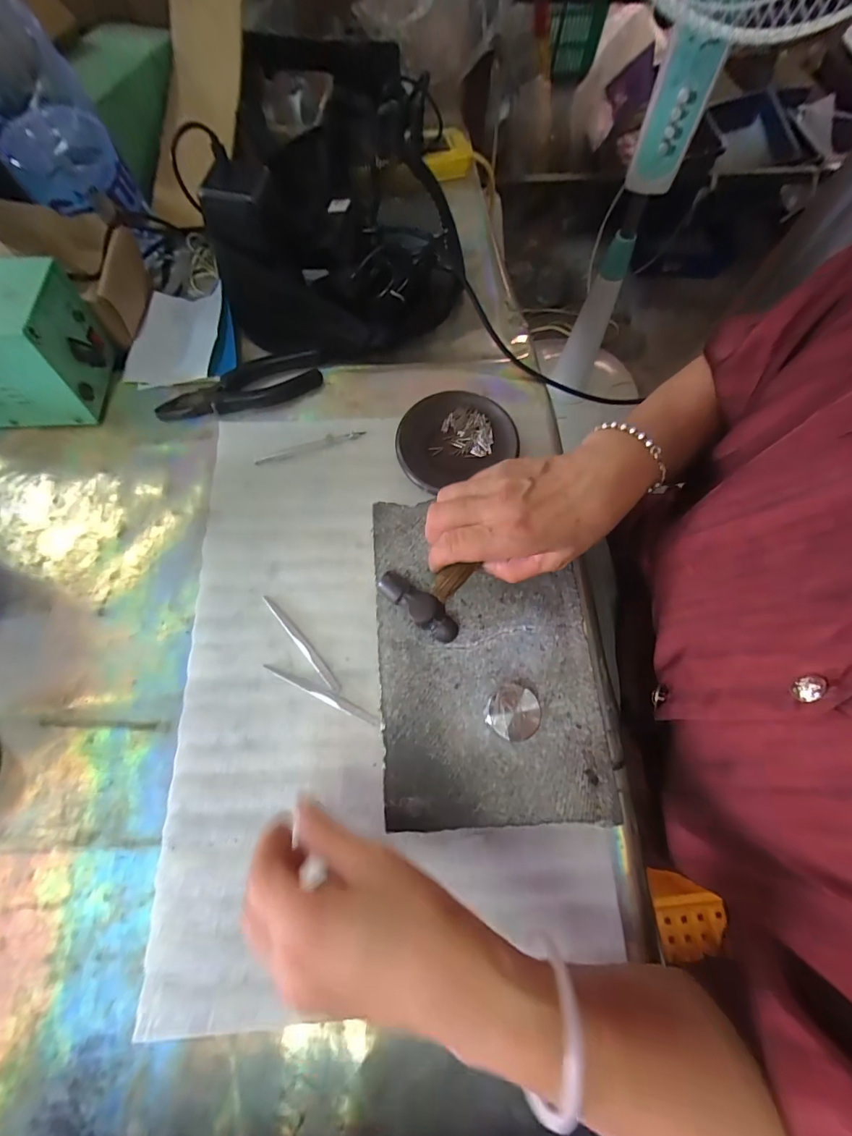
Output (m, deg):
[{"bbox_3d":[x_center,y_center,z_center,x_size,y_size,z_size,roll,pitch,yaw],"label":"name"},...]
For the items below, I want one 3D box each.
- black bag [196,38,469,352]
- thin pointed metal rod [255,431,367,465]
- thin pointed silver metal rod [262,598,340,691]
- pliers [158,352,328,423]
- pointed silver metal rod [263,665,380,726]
[{"bbox_3d":[-0.094,-0.453,0.465,0.232,0.106,0.434,-3,71,-1],"label":"black bag"},{"bbox_3d":[-0.111,-0.118,0.411,0.106,0.004,0.009,-18,72,-6],"label":"thin pointed metal rod"},{"bbox_3d":[-0.104,0.062,0.353,0.008,0.005,0.100,-40,75,-12],"label":"thin pointed silver metal rod"},{"bbox_3d":[-0.182,-0.180,0.424,0.160,0.013,0.055,-21,72,-7],"label":"pliers"},{"bbox_3d":[-0.083,0.100,0.340,0.100,0.004,0.009,24,73,8],"label":"pointed silver metal rod"}]

